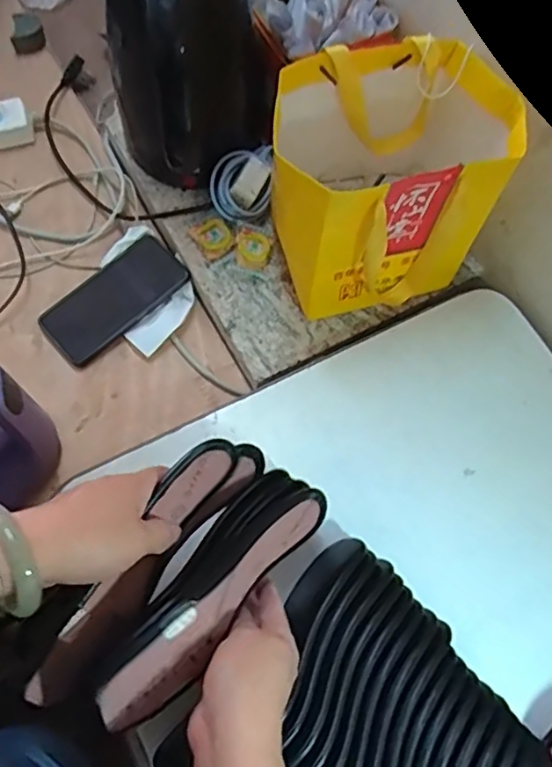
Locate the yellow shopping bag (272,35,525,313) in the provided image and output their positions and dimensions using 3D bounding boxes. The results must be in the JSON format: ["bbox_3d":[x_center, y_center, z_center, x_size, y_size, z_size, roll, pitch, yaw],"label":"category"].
[{"bbox_3d":[0.107,-0.192,0.592,0.213,0.182,0.181,-9,66,-2],"label":"yellow shopping bag"}]

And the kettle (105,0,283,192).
[{"bbox_3d":[-0.082,-0.303,0.589,0.156,0.243,0.128,-14,66,-4],"label":"kettle"}]

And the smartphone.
[{"bbox_3d":[-0.178,-0.095,0.669,0.160,0.010,0.078,-39,70,-14],"label":"smartphone"}]

